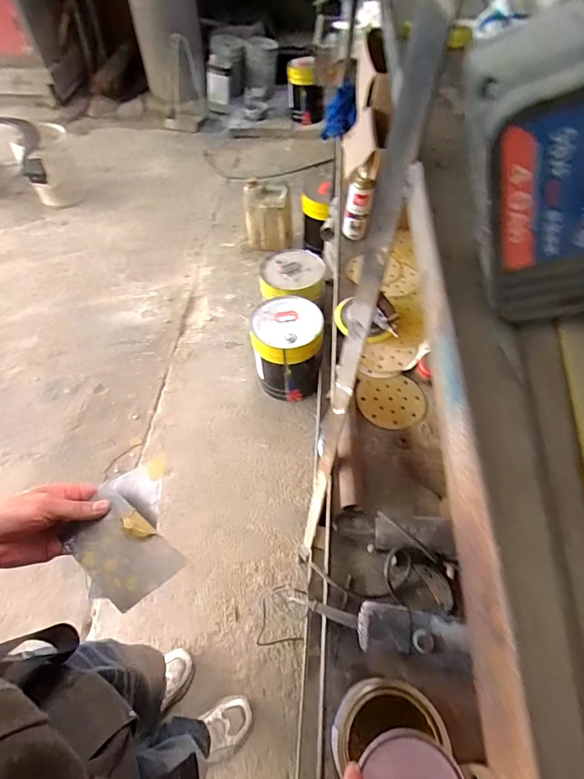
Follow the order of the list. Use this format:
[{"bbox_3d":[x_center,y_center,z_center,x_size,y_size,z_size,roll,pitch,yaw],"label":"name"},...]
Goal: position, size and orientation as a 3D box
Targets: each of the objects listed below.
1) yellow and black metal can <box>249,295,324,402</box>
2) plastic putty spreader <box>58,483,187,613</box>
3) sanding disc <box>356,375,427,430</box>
[{"bbox_3d":[-0.031,-0.170,1.639,0.256,0.373,0.264,0,55,0],"label":"yellow and black metal can"},{"bbox_3d":[-0.174,0.161,0.405,0.131,0.010,0.071,30,76,28],"label":"plastic putty spreader"},{"bbox_3d":[0.213,0.027,0.868,0.139,0.008,0.120,-6,63,2],"label":"sanding disc"}]

